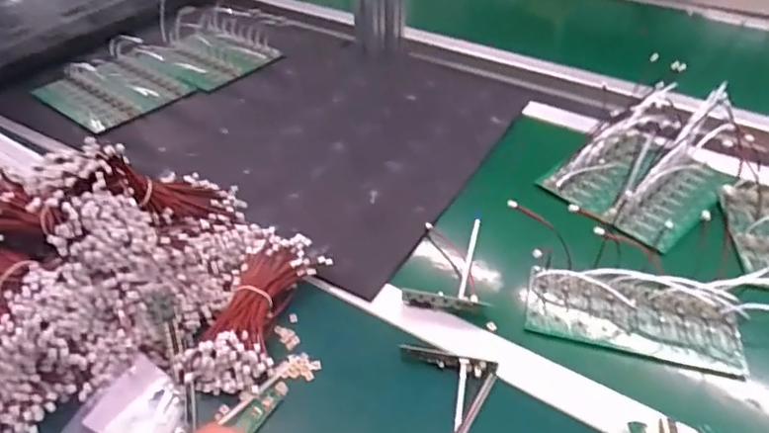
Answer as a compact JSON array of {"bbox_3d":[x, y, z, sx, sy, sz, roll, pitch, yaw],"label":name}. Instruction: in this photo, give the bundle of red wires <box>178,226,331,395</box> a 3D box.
[{"bbox_3d":[-0.124,0.090,0.531,0.075,0.056,0.175,13,42,15],"label":"bundle of red wires"}]

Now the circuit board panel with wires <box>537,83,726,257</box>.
[{"bbox_3d":[0.347,-0.084,0.701,0.245,0.072,0.169,-30,48,-30],"label":"circuit board panel with wires"}]

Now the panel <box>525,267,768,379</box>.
[{"bbox_3d":[0.263,0.082,0.518,0.243,0.066,0.089,7,41,9],"label":"panel"}]

